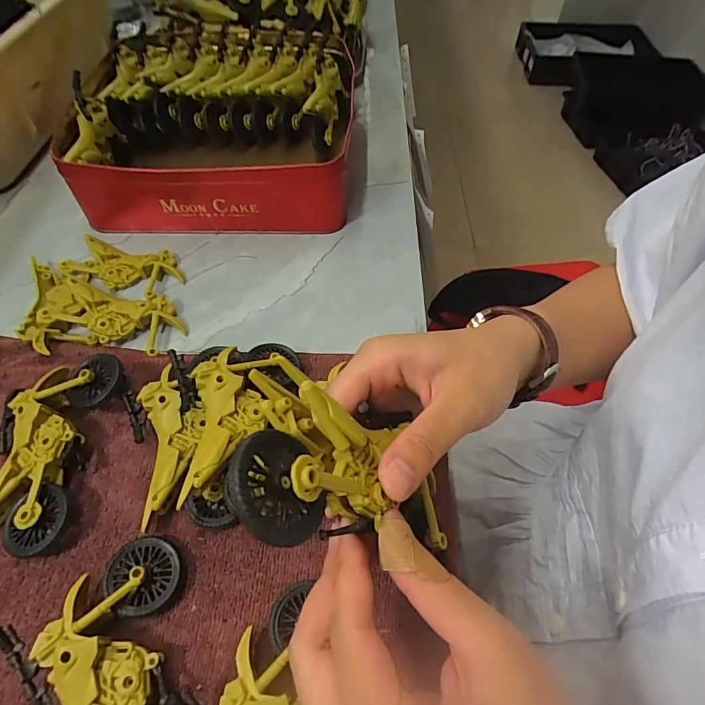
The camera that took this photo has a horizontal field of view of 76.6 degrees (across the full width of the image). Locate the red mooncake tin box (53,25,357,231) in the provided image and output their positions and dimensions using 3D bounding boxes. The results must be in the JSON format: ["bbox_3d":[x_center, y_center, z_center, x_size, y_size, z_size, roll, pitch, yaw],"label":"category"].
[{"bbox_3d":[-0.127,-0.227,0.440,0.240,0.074,0.256,3,55,-1],"label":"red mooncake tin box"}]

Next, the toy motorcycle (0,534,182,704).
[{"bbox_3d":[-0.105,0.152,0.203,0.076,0.021,0.113,-27,61,-20],"label":"toy motorcycle"}]

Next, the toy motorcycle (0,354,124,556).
[{"bbox_3d":[-0.184,0.053,0.263,0.063,0.028,0.113,7,55,2],"label":"toy motorcycle"}]

